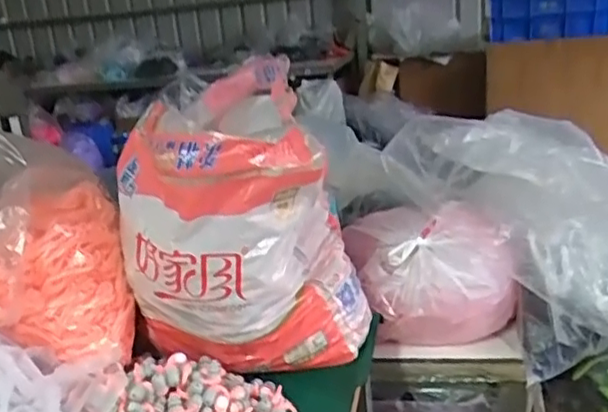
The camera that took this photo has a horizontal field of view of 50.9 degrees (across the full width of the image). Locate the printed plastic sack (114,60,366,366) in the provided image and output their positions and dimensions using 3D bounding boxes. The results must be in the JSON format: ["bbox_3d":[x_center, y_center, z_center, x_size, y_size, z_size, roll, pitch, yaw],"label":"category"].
[{"bbox_3d":[-0.065,0.015,0.676,0.230,0.252,0.272,-9,17,-12],"label":"printed plastic sack"}]

